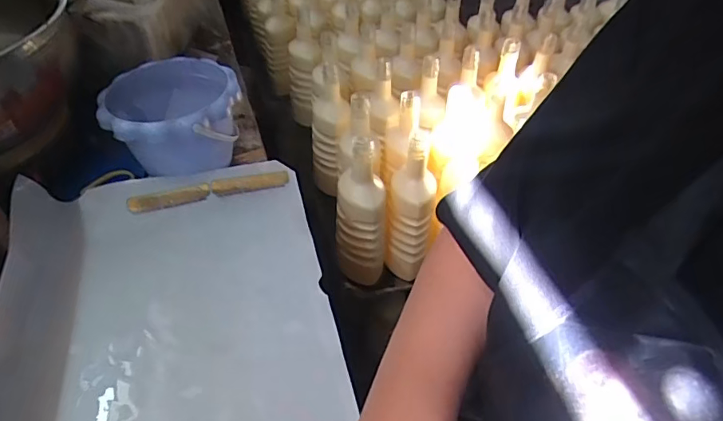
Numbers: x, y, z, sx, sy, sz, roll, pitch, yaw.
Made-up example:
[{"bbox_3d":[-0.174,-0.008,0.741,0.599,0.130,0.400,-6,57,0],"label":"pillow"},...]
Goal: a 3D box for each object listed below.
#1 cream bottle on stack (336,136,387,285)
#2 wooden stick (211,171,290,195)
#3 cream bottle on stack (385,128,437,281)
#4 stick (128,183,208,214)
[{"bbox_3d":[-0.003,0.008,0.762,0.079,0.244,0.060,-1,45,2],"label":"cream bottle on stack"},{"bbox_3d":[-0.137,-0.035,0.622,0.092,0.014,0.019,-8,45,-5],"label":"wooden stick"},{"bbox_3d":[0.076,0.008,0.787,0.068,0.243,0.068,5,43,4],"label":"cream bottle on stack"},{"bbox_3d":[-0.230,-0.013,0.603,0.093,0.019,0.012,-12,46,-10],"label":"stick"}]

